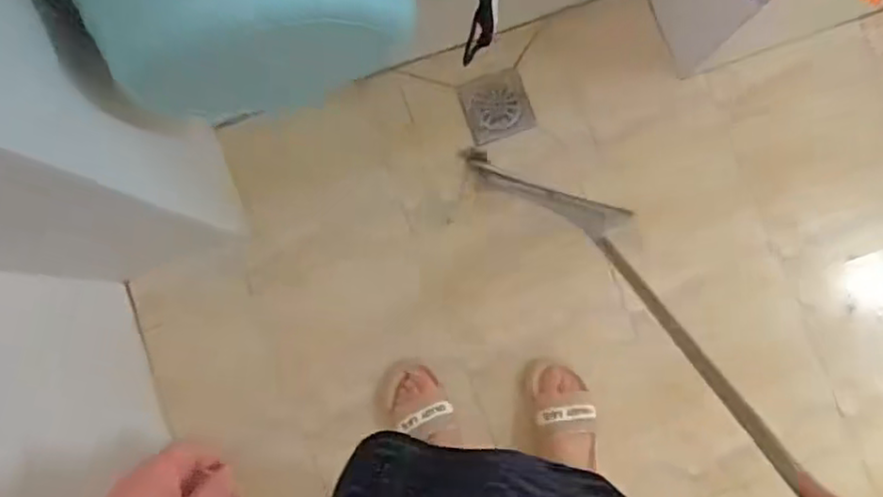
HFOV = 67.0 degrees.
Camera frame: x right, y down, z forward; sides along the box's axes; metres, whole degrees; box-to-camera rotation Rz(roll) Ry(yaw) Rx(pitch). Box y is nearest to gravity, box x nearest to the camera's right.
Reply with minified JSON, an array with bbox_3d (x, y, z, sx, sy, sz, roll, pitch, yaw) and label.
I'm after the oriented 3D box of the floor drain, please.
[{"bbox_3d":[0.097,-0.251,1.180,0.110,0.015,0.110,-20,87,-3],"label":"floor drain"}]

